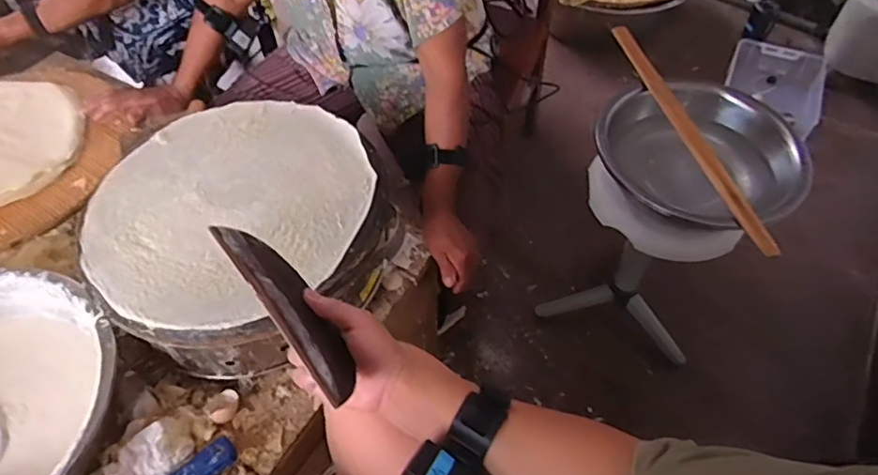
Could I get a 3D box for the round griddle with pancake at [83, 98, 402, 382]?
[{"bbox_3d":[-0.261,-0.015,0.762,0.358,0.121,0.353,0,53,0],"label":"round griddle with pancake"}]

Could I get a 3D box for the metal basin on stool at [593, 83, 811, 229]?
[{"bbox_3d":[0.408,-0.125,0.916,0.275,0.104,0.280,0,53,0],"label":"metal basin on stool"}]

